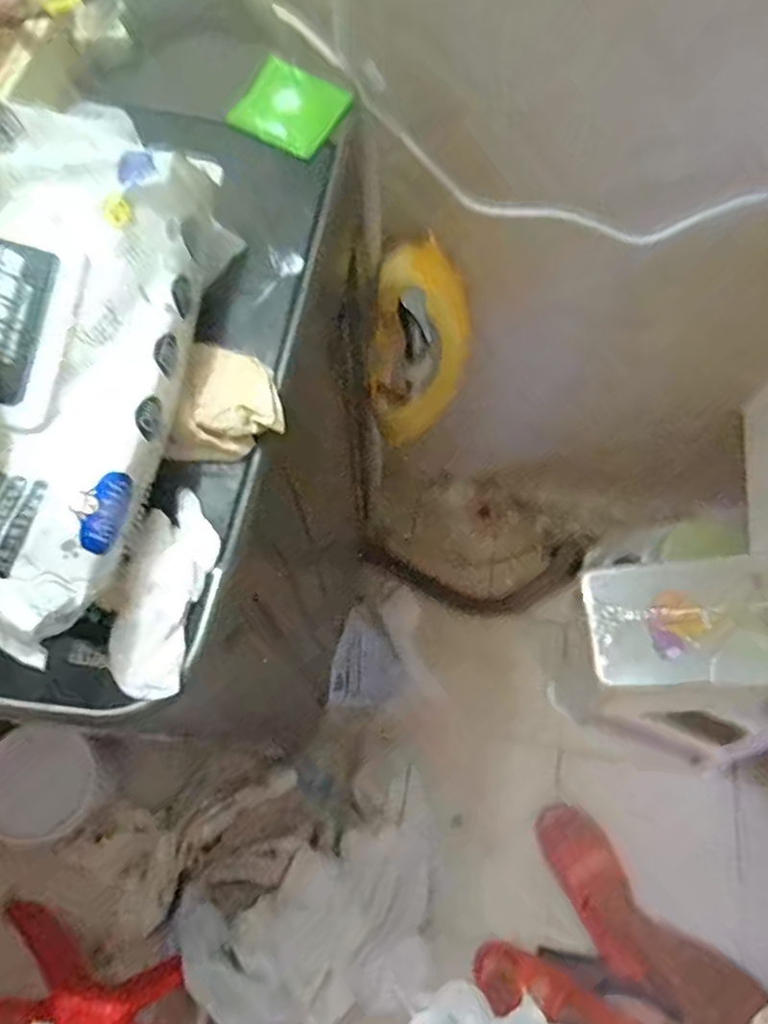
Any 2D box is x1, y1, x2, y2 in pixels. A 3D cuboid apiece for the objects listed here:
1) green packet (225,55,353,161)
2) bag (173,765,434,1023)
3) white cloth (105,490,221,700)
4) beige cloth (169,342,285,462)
[{"bbox_3d":[-0.066,-0.278,0.447,0.069,0.012,0.066,31,71,9],"label":"green packet"},{"bbox_3d":[-0.081,0.591,0.934,0.371,0.139,0.259,-14,70,-8],"label":"bag"},{"bbox_3d":[-0.124,0.044,0.360,0.045,0.024,0.107,13,69,2],"label":"white cloth"},{"bbox_3d":[-0.091,-0.065,0.383,0.063,0.019,0.069,2,69,-2],"label":"beige cloth"}]

